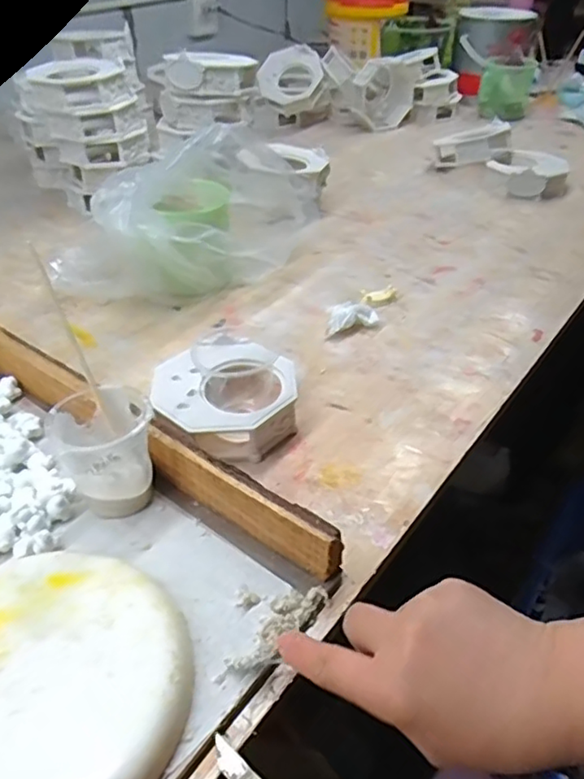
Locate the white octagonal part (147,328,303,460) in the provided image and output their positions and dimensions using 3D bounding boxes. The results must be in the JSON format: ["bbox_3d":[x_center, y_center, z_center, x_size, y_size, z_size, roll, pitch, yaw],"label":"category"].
[{"bbox_3d":[-0.055,0.007,0.505,0.116,0.045,0.112,30,48,31],"label":"white octagonal part"}]

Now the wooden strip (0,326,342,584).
[{"bbox_3d":[-0.205,-0.003,0.515,0.583,0.058,0.019,26,46,27],"label":"wooden strip"}]

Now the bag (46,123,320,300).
[{"bbox_3d":[-0.113,-0.195,0.662,0.167,0.158,0.261,24,45,25],"label":"bag"}]

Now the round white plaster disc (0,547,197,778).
[{"bbox_3d":[-0.129,0.155,0.322,0.146,0.018,0.159,0,40,0],"label":"round white plaster disc"}]

